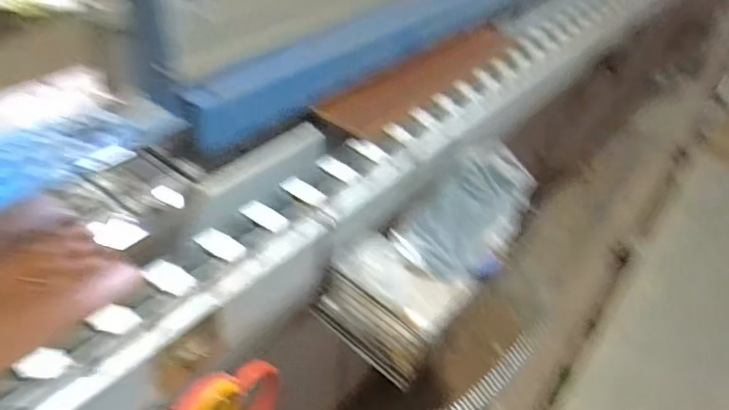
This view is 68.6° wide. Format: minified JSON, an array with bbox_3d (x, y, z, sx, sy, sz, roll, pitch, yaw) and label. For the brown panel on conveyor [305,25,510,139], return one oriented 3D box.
[{"bbox_3d":[0.097,-0.185,0.727,0.094,0.010,0.445,26,42,27],"label":"brown panel on conveyor"}]

